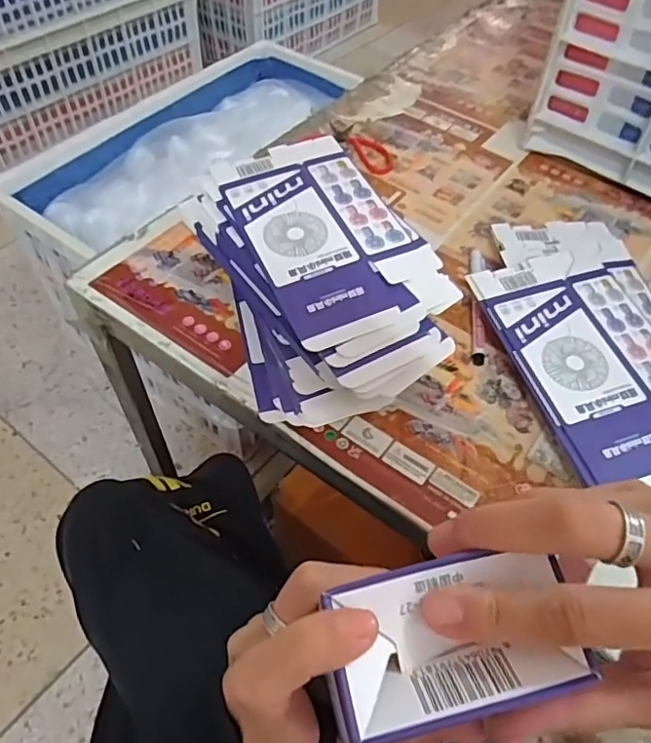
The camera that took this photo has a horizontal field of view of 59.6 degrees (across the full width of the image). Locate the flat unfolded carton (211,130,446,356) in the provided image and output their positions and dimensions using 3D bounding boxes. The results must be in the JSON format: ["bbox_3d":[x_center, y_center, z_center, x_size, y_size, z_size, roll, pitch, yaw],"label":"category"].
[{"bbox_3d":[0.000,-0.118,0.466,0.125,0.012,0.217,-19,57,-16],"label":"flat unfolded carton"}]

